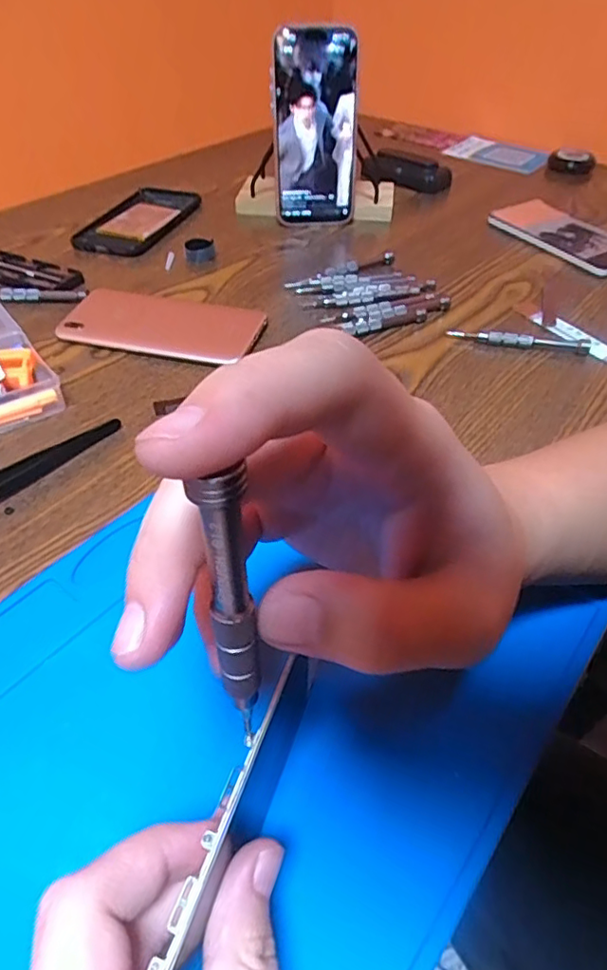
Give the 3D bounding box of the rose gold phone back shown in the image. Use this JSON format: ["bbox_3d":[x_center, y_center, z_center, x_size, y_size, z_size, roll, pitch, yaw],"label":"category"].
[{"bbox_3d":[-0.109,-0.125,0.451,0.148,0.015,0.066,11,46,10],"label":"rose gold phone back"}]

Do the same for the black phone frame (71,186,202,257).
[{"bbox_3d":[-0.176,-0.286,0.615,0.087,0.008,0.166,10,46,9],"label":"black phone frame"}]

